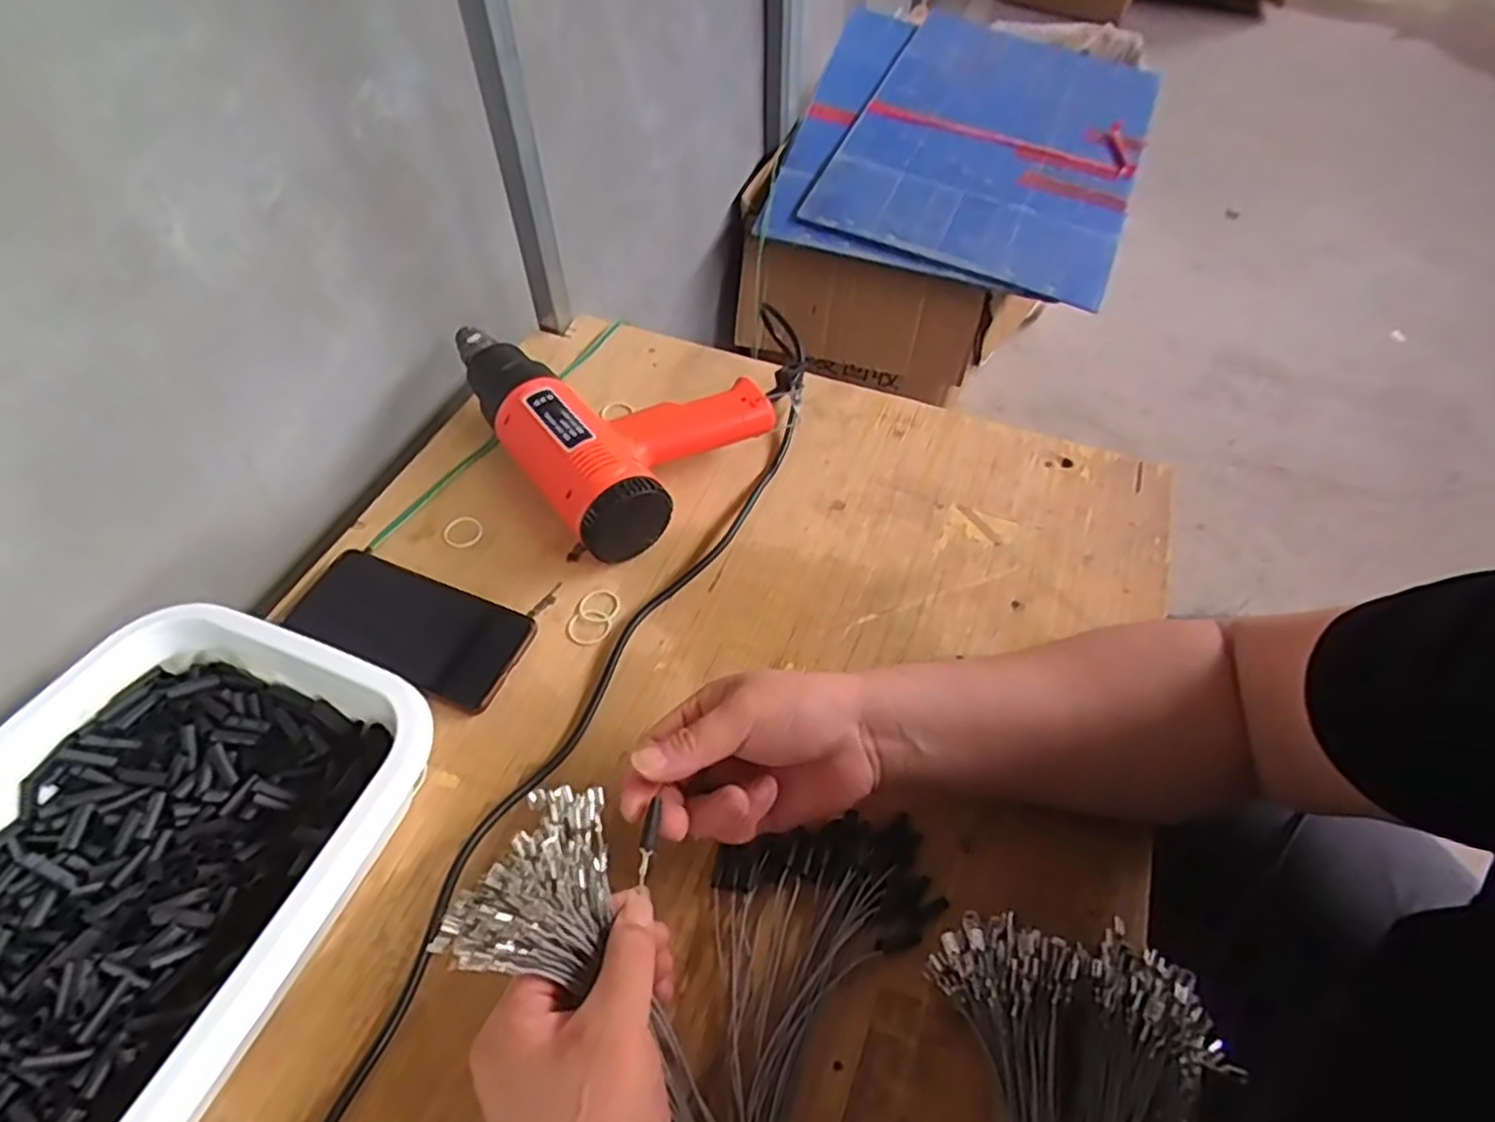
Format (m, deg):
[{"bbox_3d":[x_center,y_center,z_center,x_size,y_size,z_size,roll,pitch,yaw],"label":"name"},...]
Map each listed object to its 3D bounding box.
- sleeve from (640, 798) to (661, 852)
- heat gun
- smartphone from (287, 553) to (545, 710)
[{"bbox_3d":[-0.047,0.132,0.371,0.008,0.005,0.025,9,58,6],"label":"sleeve"},{"bbox_3d":[-0.118,-0.136,0.618,0.189,0.073,0.275,-31,59,-21],"label":"heat gun"},{"bbox_3d":[-0.237,0.044,0.520,0.166,0.010,0.074,19,55,14],"label":"smartphone"}]

